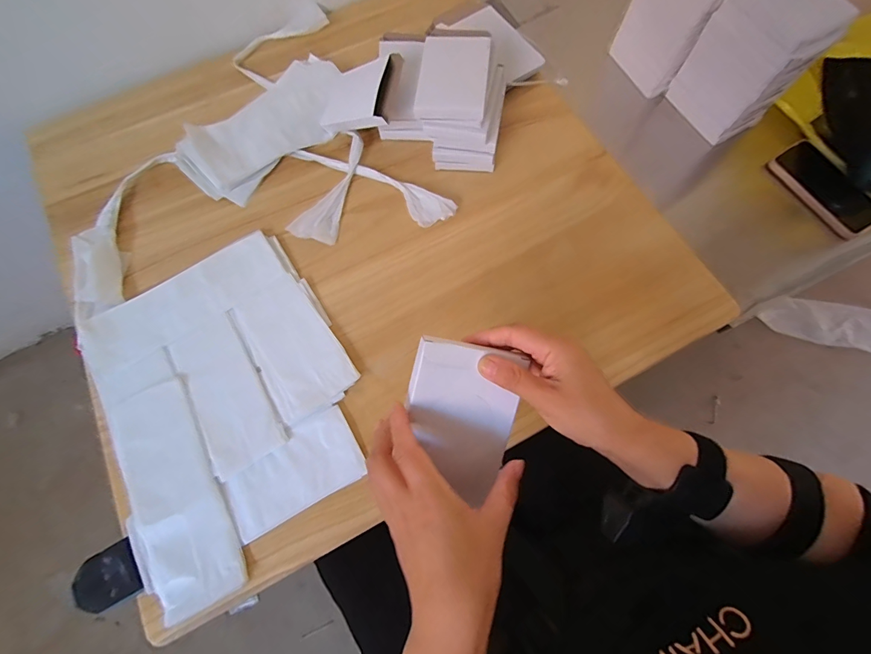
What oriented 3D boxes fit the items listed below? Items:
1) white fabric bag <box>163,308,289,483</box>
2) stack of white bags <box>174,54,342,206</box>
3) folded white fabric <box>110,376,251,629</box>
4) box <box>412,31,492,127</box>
[{"bbox_3d":[-0.255,0.077,0.471,0.082,0.004,0.186,-31,73,-9],"label":"white fabric bag"},{"bbox_3d":[-0.241,-0.301,0.578,0.125,0.038,0.272,38,76,12],"label":"stack of white bags"},{"bbox_3d":[-0.294,0.183,0.428,0.097,0.007,0.244,-28,73,-8],"label":"folded white fabric"},{"bbox_3d":[0.024,-0.323,0.502,0.086,0.027,0.135,6,71,3],"label":"box"}]

